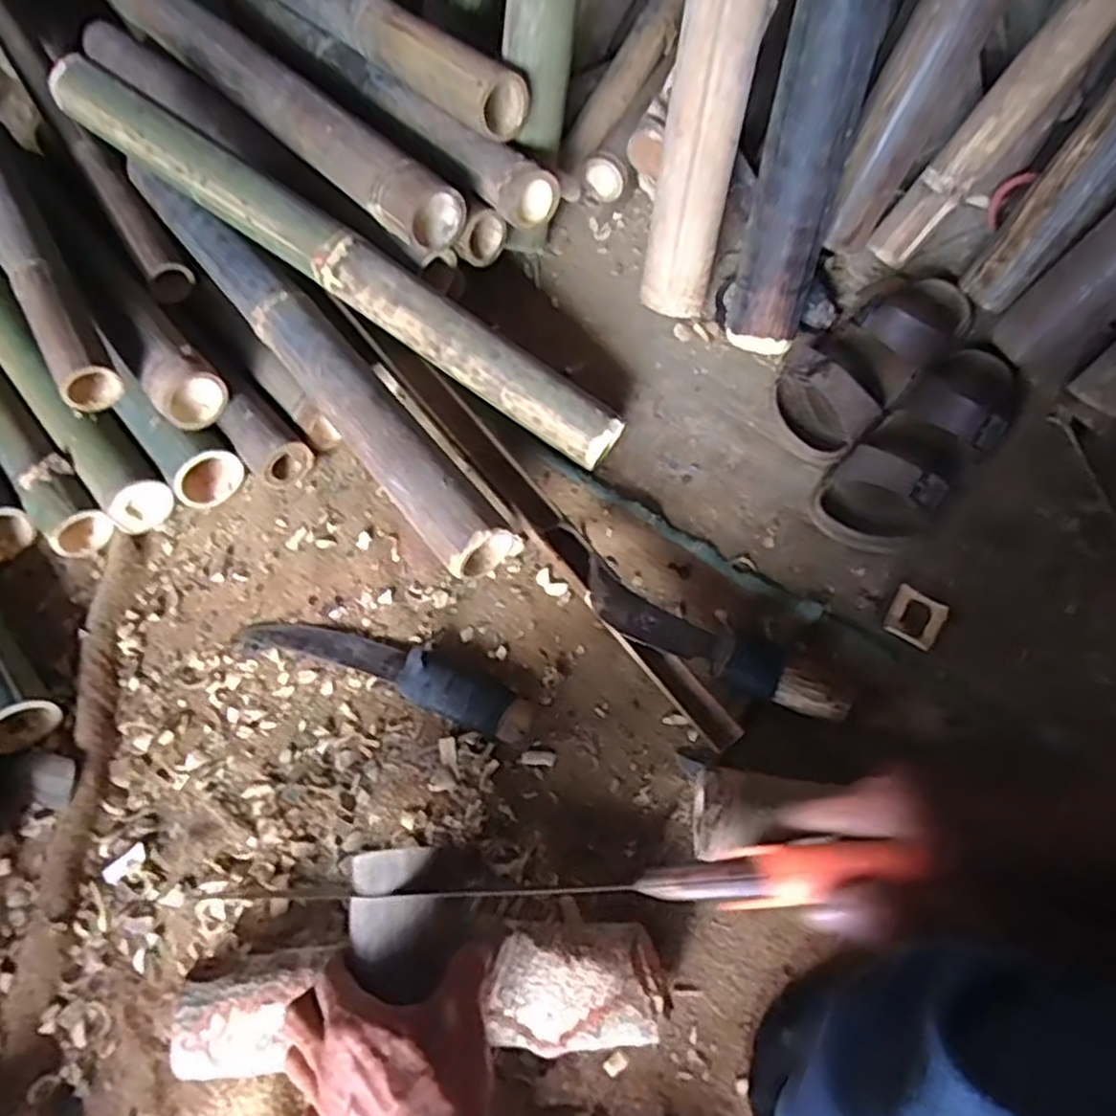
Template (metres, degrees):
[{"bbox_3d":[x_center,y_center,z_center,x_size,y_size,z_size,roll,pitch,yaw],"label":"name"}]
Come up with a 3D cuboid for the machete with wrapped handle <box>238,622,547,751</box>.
[{"bbox_3d":[-0.154,0.095,0.670,0.286,0.030,0.053,18,65,12],"label":"machete with wrapped handle"}]

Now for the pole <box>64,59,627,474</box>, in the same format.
[{"bbox_3d":[-0.221,-0.297,0.743,0.662,0.058,0.058,35,69,3],"label":"pole"}]

